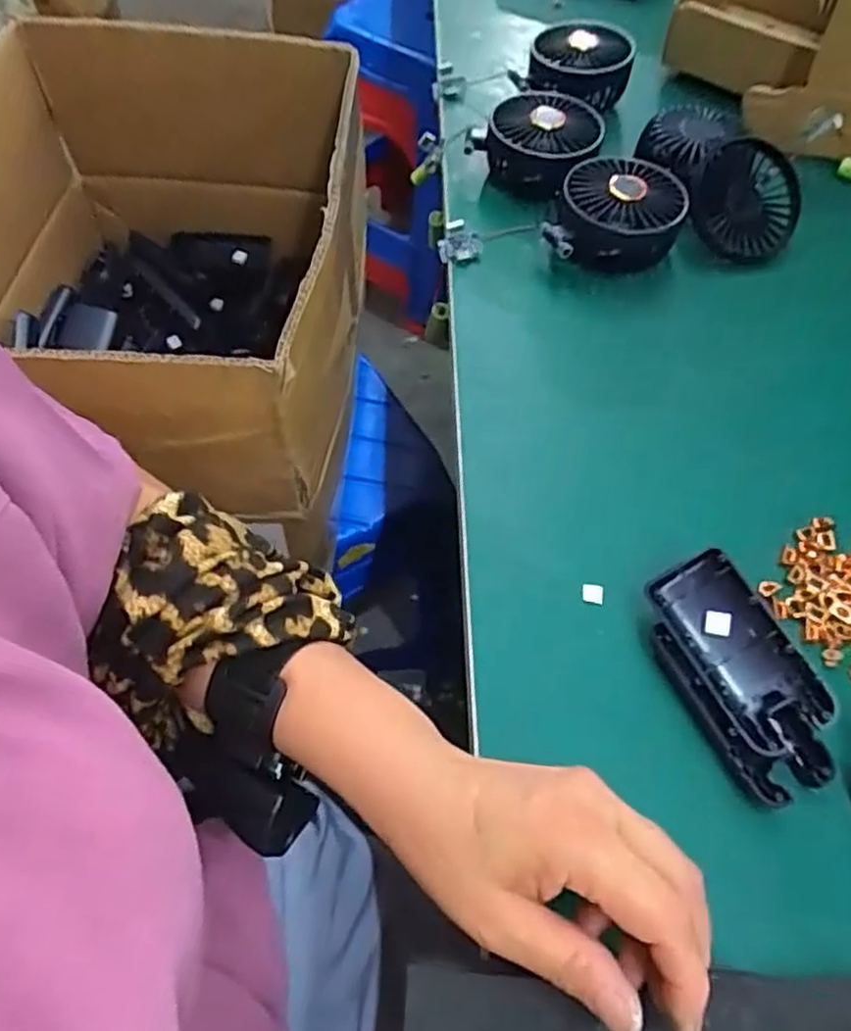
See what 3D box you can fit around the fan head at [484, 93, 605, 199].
[{"bbox_3d":[0.096,-0.292,0.559,0.084,0.049,0.088,25,58,12],"label":"fan head"}]

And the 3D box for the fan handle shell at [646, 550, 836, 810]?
[{"bbox_3d":[0.148,0.073,0.332,0.049,0.030,0.110,-22,61,-18],"label":"fan handle shell"}]

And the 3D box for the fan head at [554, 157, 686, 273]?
[{"bbox_3d":[0.139,-0.216,0.510,0.085,0.047,0.078,11,57,3],"label":"fan head"}]

